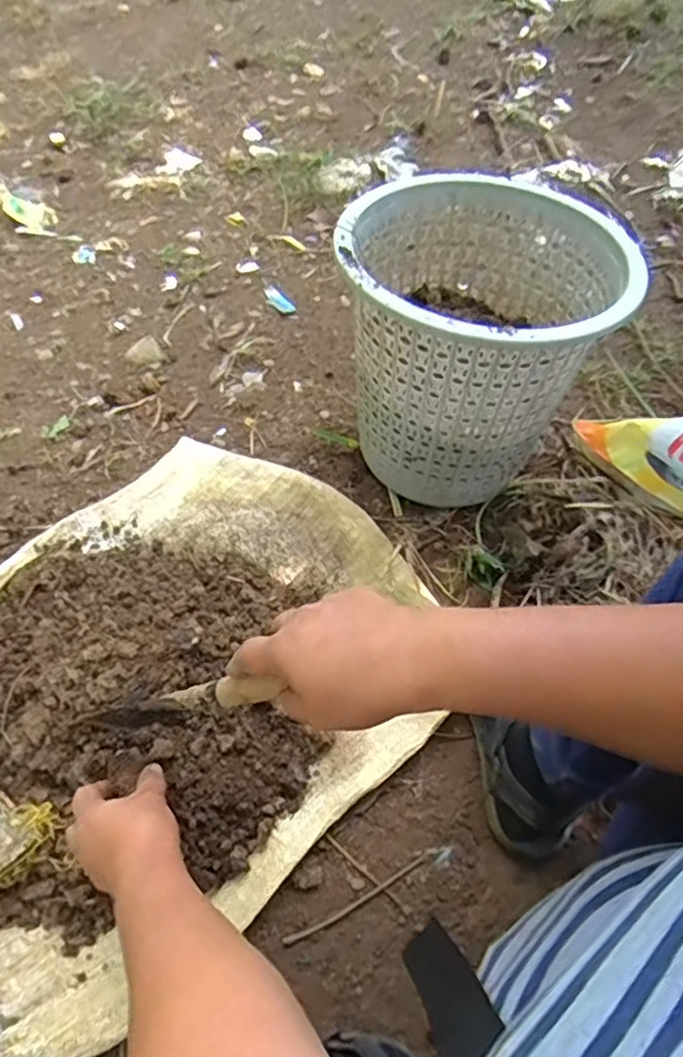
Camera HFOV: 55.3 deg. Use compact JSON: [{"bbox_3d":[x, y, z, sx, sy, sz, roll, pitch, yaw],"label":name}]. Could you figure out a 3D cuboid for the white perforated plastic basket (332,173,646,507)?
[{"bbox_3d":[0.130,-0.209,0.735,0.268,0.266,0.267,2,63,-4],"label":"white perforated plastic basket"}]

